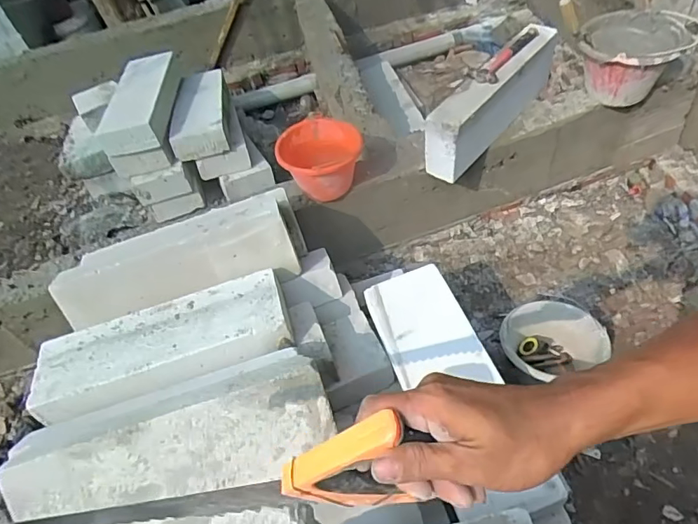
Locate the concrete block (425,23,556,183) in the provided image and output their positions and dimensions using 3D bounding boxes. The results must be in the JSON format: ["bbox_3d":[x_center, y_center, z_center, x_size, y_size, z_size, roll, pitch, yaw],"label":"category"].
[{"bbox_3d":[0.435,-0.490,1.509,0.107,0.211,0.618,32,64,30],"label":"concrete block"}]

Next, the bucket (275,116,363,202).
[{"bbox_3d":[-0.079,-0.299,1.458,0.242,0.147,0.212,-5,51,6],"label":"bucket"}]

